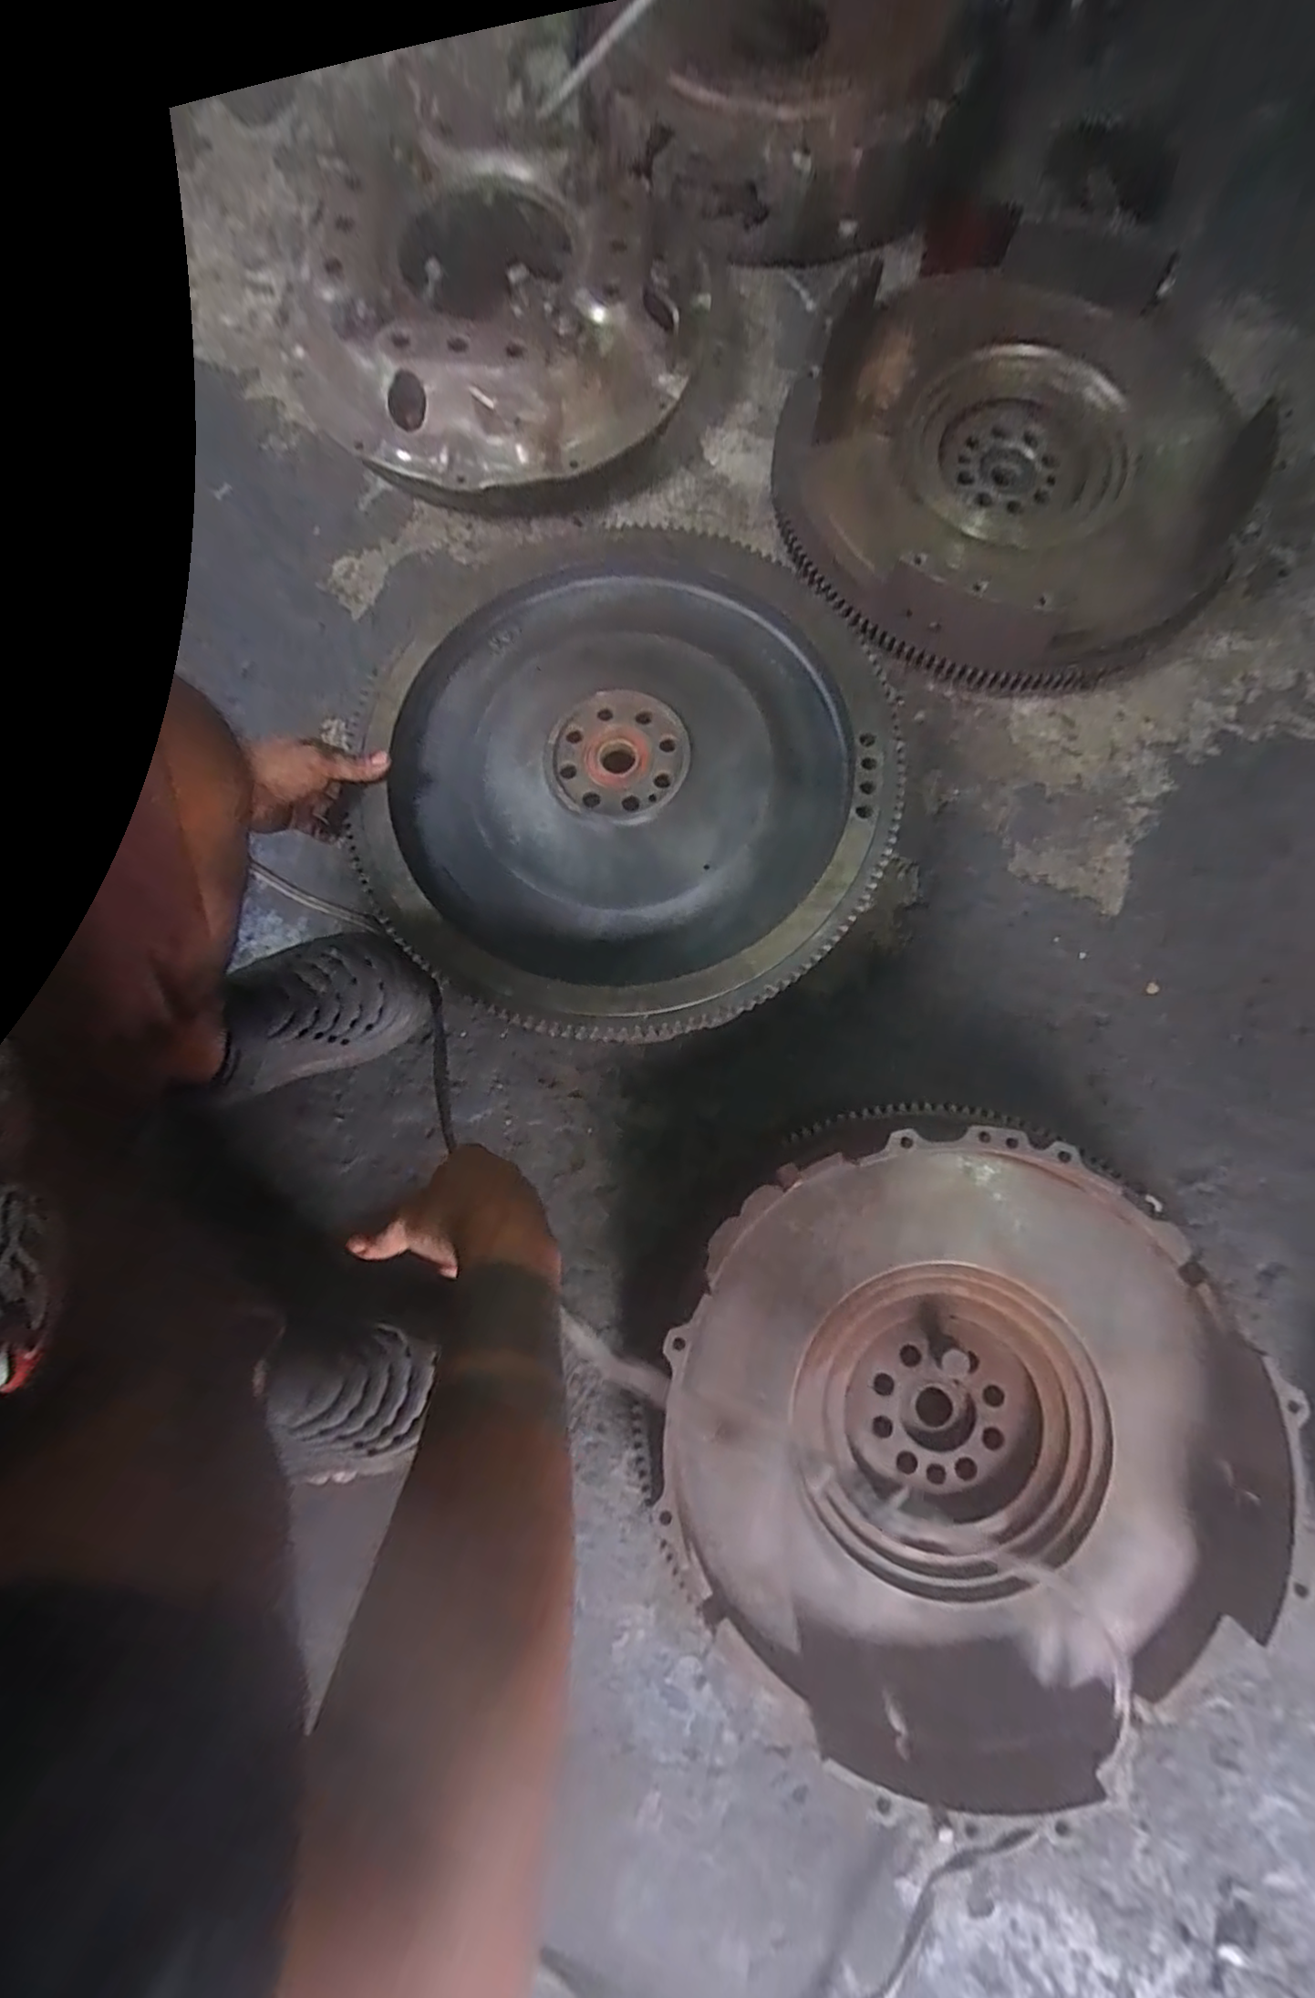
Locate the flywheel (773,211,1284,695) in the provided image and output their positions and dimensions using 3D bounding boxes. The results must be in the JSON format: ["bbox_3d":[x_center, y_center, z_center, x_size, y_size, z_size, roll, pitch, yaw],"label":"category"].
[{"bbox_3d":[0.365,-0.554,0.699,0.444,0.112,0.466,0,79,1],"label":"flywheel"}]

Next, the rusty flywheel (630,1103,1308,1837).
[{"bbox_3d":[0.227,0.336,0.524,0.445,0.116,0.449,0,79,1],"label":"rusty flywheel"}]

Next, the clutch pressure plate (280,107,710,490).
[{"bbox_3d":[-0.171,-0.739,0.686,0.408,0.091,0.419,39,83,8],"label":"clutch pressure plate"}]

